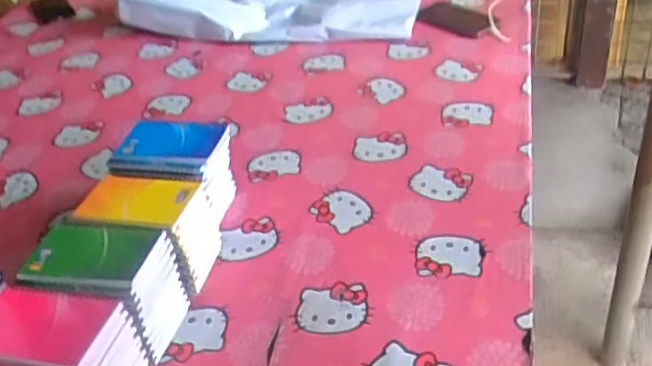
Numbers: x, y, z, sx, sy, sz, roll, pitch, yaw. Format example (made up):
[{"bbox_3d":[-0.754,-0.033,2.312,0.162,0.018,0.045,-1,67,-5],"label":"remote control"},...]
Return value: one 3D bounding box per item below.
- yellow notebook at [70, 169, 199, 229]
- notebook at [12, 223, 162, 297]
[{"bbox_3d":[-0.214,0.013,0.777,0.124,0.012,0.105,6,38,18],"label":"yellow notebook"},{"bbox_3d":[-0.247,0.075,0.684,0.124,0.015,0.089,2,37,12],"label":"notebook"}]

